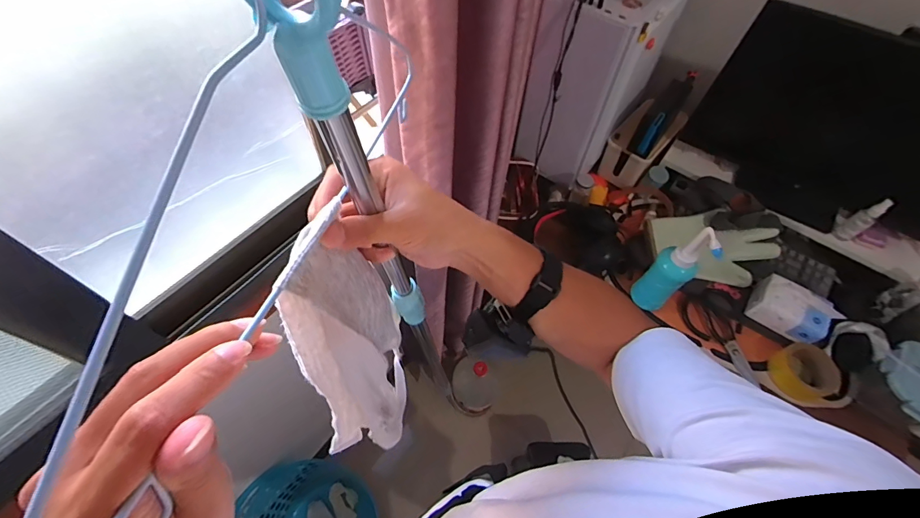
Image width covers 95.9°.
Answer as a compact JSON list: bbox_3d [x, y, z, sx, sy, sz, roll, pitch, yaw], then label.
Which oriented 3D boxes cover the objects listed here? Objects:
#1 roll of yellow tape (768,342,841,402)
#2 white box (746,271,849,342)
[{"bbox_3d":[0.678,0.218,0.810,0.105,0.054,0.102,1,59,-2],"label":"roll of yellow tape"},{"bbox_3d":[0.664,0.101,0.830,0.127,0.088,0.074,37,64,18],"label":"white box"}]

